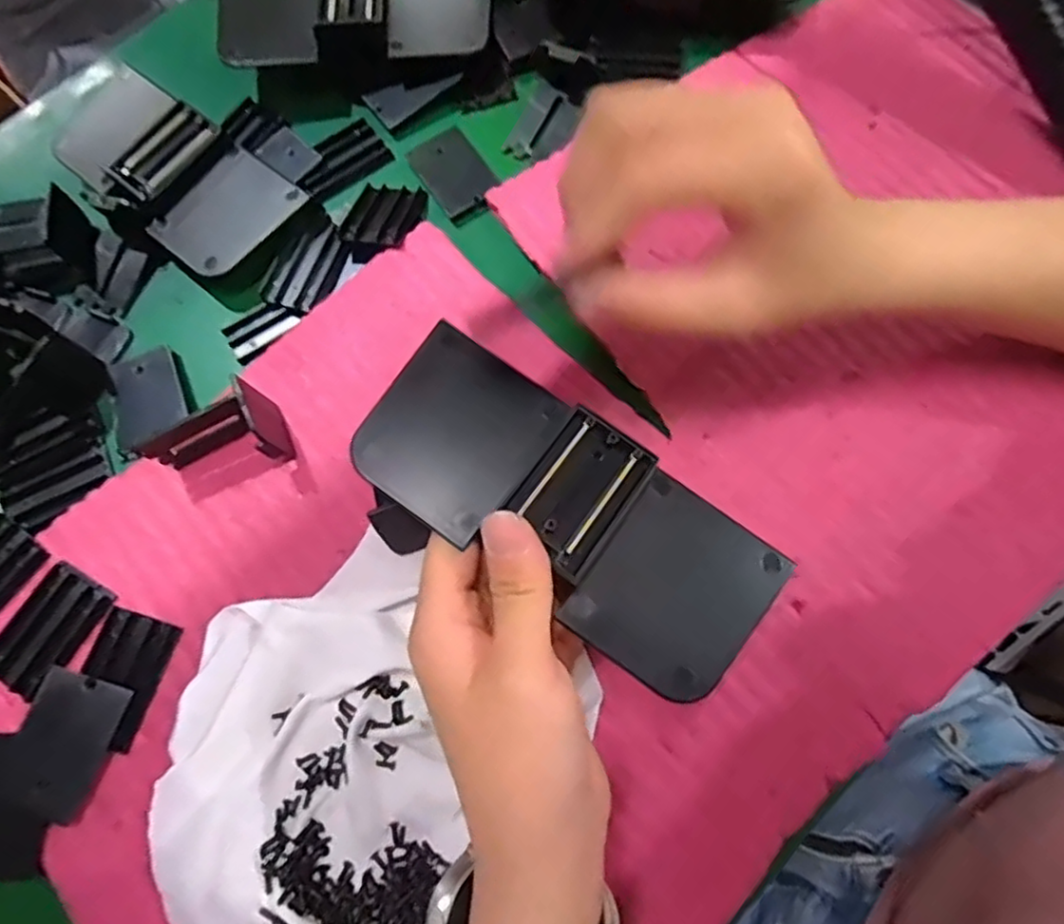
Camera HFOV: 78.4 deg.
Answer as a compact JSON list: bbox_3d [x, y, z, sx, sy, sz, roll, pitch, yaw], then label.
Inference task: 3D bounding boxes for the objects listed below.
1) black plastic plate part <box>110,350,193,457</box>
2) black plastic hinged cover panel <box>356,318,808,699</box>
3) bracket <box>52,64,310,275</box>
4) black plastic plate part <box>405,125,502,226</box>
[{"bbox_3d":[-0.198,-0.033,0.335,0.036,0.007,0.052,-26,72,-4],"label":"black plastic plate part"},{"bbox_3d":[0.012,0.016,0.240,0.159,0.016,0.069,36,76,6],"label":"black plastic hinged cover panel"},{"bbox_3d":[-0.207,-0.166,0.371,0.159,0.022,0.072,37,78,14],"label":"bracket"},{"bbox_3d":[-0.045,-0.166,0.374,0.034,0.009,0.059,-32,73,-6],"label":"black plastic plate part"}]

